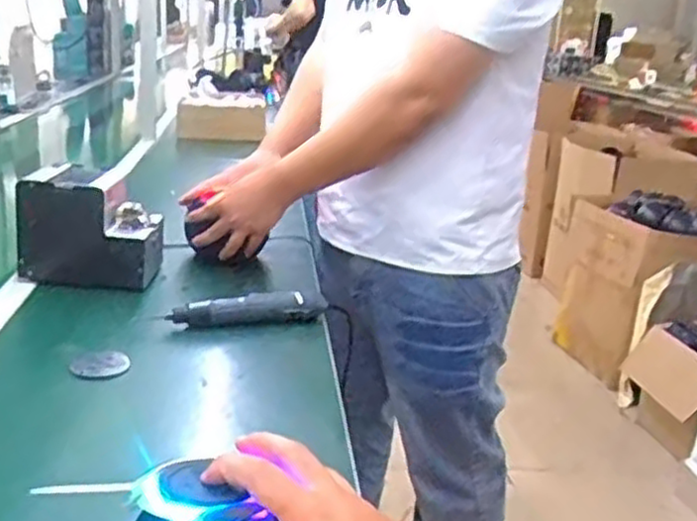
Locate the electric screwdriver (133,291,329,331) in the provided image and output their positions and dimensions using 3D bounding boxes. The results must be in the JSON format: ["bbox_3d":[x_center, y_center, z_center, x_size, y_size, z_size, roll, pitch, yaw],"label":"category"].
[{"bbox_3d":[-0.142,0.068,1.028,0.253,0.043,0.035,-4,20,-25],"label":"electric screwdriver"}]

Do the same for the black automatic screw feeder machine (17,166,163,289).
[{"bbox_3d":[-0.372,-0.043,1.111,0.181,0.167,0.131,7,18,6],"label":"black automatic screw feeder machine"}]

